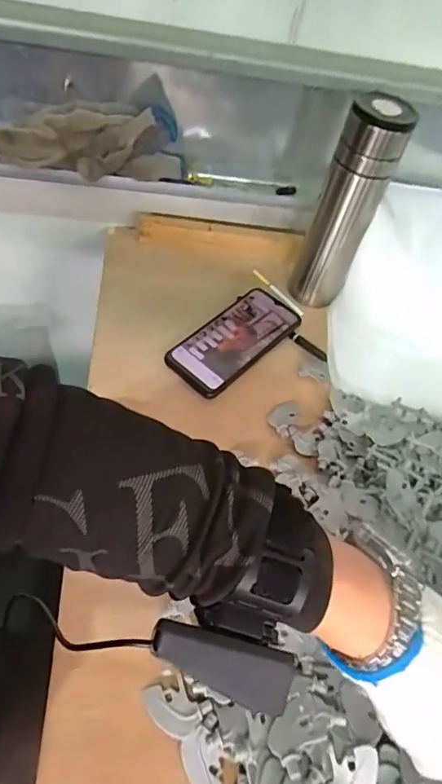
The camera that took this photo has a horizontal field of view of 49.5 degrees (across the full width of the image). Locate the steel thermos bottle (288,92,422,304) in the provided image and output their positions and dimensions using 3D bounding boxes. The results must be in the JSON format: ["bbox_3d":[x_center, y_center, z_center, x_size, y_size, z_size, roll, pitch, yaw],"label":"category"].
[{"bbox_3d":[0.140,-0.204,0.554,0.069,0.228,0.064,18,54,5],"label":"steel thermos bottle"}]

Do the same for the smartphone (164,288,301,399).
[{"bbox_3d":[0.020,-0.066,0.559,0.079,0.007,0.173,36,60,19],"label":"smartphone"}]

